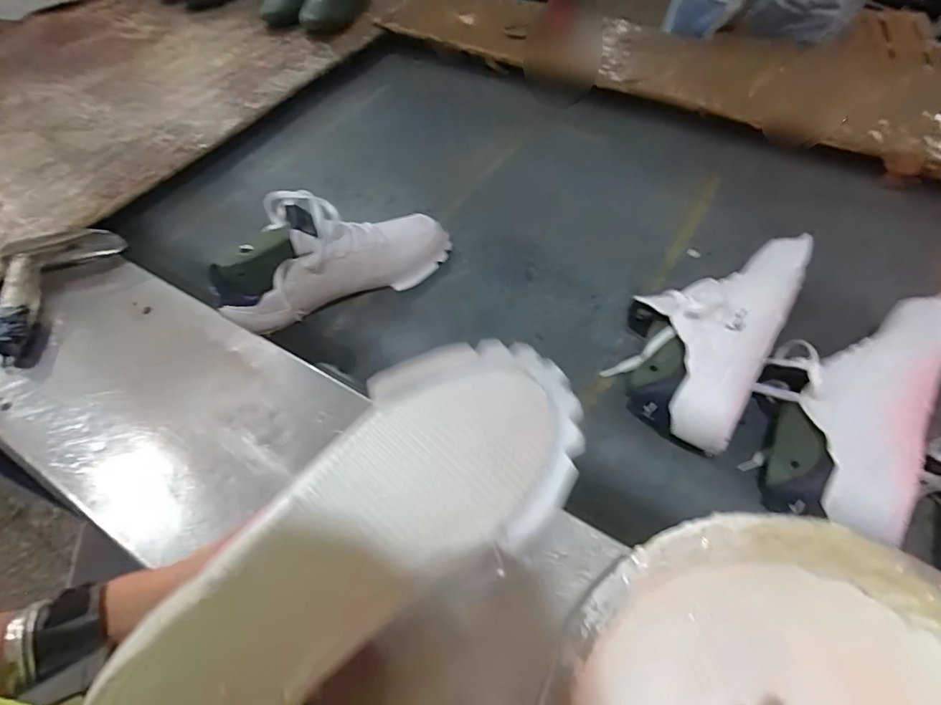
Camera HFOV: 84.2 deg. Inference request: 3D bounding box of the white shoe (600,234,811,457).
[{"bbox_3d":[0.259,-0.034,0.583,0.136,0.097,0.286,25,59,21],"label":"white shoe"}]

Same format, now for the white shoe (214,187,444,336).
[{"bbox_3d":[-0.176,-0.133,0.665,0.291,0.125,0.093,-21,55,-12],"label":"white shoe"}]

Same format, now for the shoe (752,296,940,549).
[{"bbox_3d":[0.369,0.040,0.515,0.128,0.082,0.286,27,59,21],"label":"shoe"}]

